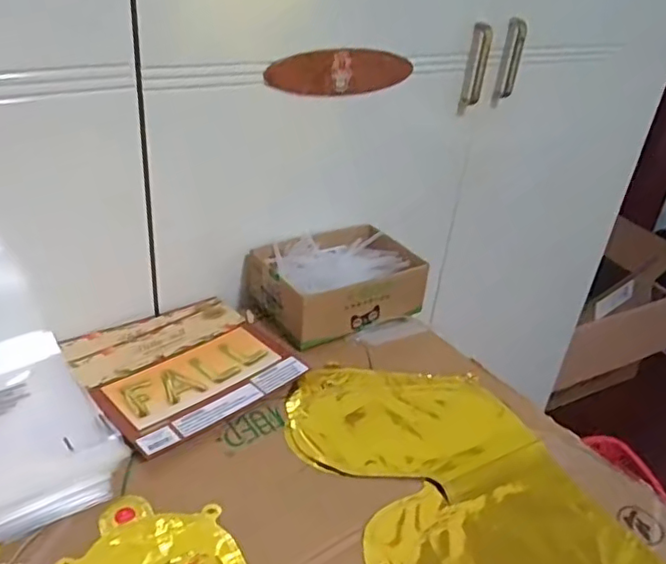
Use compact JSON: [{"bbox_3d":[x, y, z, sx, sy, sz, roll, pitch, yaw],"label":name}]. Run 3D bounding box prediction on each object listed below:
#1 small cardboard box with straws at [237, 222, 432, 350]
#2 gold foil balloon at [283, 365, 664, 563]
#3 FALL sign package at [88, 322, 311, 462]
[{"bbox_3d":[0.003,-0.005,0.730,0.184,0.066,0.137,-13,38,-30],"label":"small cardboard box with straws"},{"bbox_3d":[0.140,0.194,0.483,0.203,0.034,0.448,-16,39,-32],"label":"gold foil balloon"},{"bbox_3d":[-0.126,0.097,0.603,0.194,0.012,0.105,-23,43,-39],"label":"FALL sign package"}]

